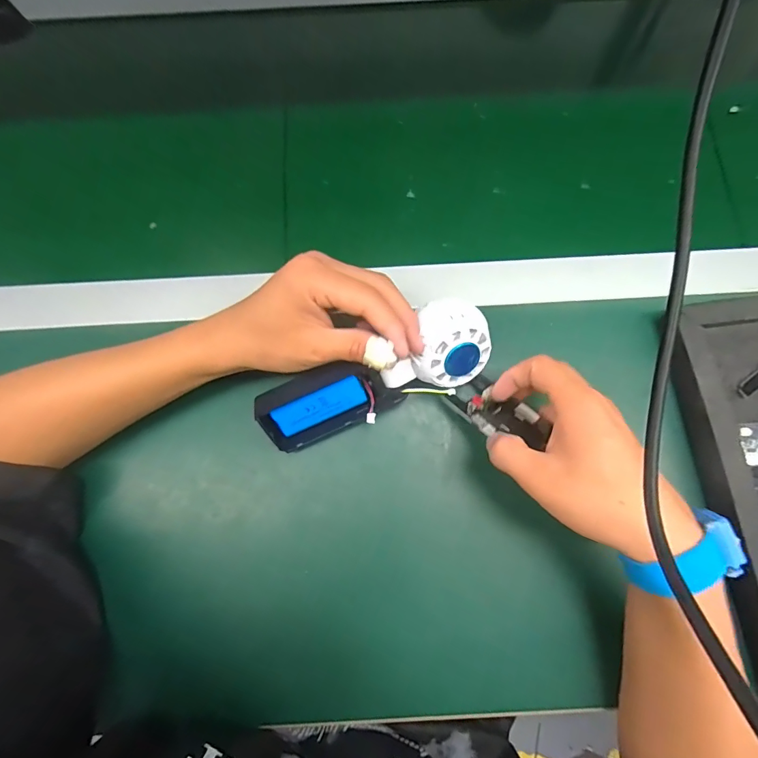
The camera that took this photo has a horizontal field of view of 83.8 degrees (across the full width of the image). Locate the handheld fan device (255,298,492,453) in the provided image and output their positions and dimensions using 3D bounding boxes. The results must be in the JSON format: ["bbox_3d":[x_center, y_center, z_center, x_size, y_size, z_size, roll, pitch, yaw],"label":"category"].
[{"bbox_3d":[-0.003,-0.002,0.307,0.169,0.060,0.035,-24,40,6],"label":"handheld fan device"}]

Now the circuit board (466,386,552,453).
[{"bbox_3d":[0.091,0.029,0.301,0.056,0.006,0.035,29,63,25],"label":"circuit board"}]

